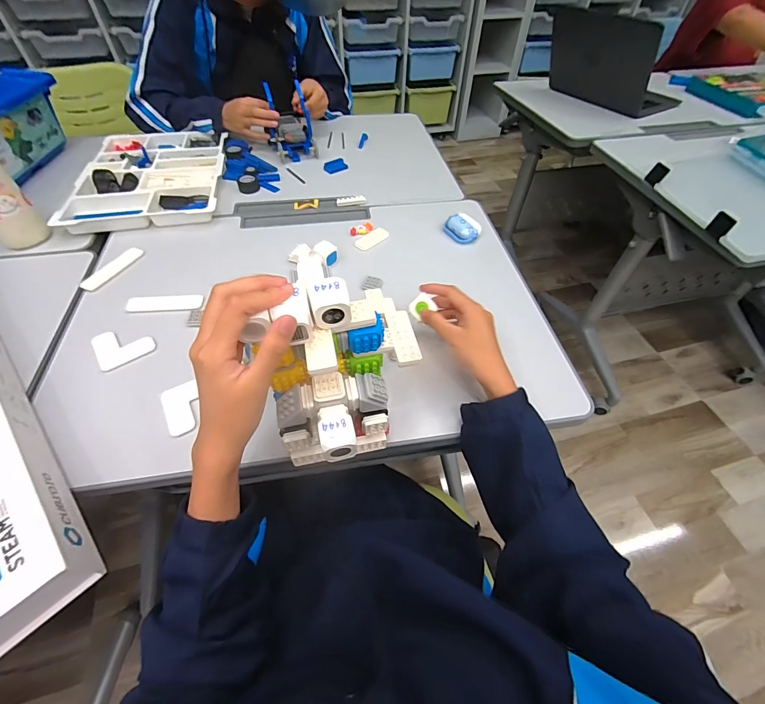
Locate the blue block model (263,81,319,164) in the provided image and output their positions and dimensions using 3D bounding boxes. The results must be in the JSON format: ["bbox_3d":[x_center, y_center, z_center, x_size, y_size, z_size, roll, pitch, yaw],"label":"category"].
[{"bbox_3d":[-0.212,-0.519,0.829,0.098,0.111,0.108,-18,55,-15],"label":"blue block model"}]

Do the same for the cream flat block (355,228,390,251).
[{"bbox_3d":[-0.018,-0.202,0.649,0.068,0.006,0.030,-37,62,-26],"label":"cream flat block"}]

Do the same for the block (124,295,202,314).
[{"bbox_3d":[-0.331,-0.074,0.552,0.104,0.005,0.032,-5,52,-5],"label":"block"}]

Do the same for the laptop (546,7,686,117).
[{"bbox_3d":[0.658,-0.842,1.040,0.239,0.192,0.345,-23,56,-18],"label":"laptop"}]

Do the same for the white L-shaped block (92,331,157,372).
[{"bbox_3d":[-0.351,-0.011,0.492,0.067,0.007,0.061,-29,58,-22],"label":"white L-shaped block"}]

